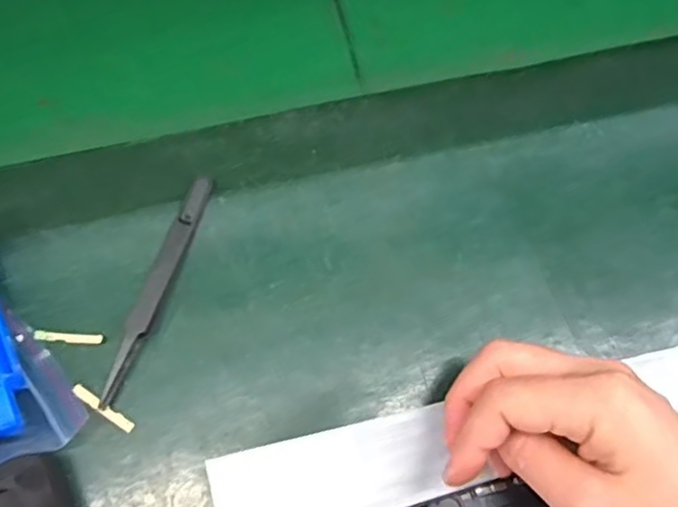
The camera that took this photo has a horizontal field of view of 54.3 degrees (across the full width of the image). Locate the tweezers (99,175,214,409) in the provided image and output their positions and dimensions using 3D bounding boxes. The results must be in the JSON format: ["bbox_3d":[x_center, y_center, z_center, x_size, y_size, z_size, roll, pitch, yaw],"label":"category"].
[{"bbox_3d":[-0.081,0.014,0.298,0.010,0.018,0.111,17,70,4],"label":"tweezers"}]

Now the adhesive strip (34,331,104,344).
[{"bbox_3d":[-0.119,0.037,0.291,0.030,0.004,0.005,2,69,-2],"label":"adhesive strip"}]

